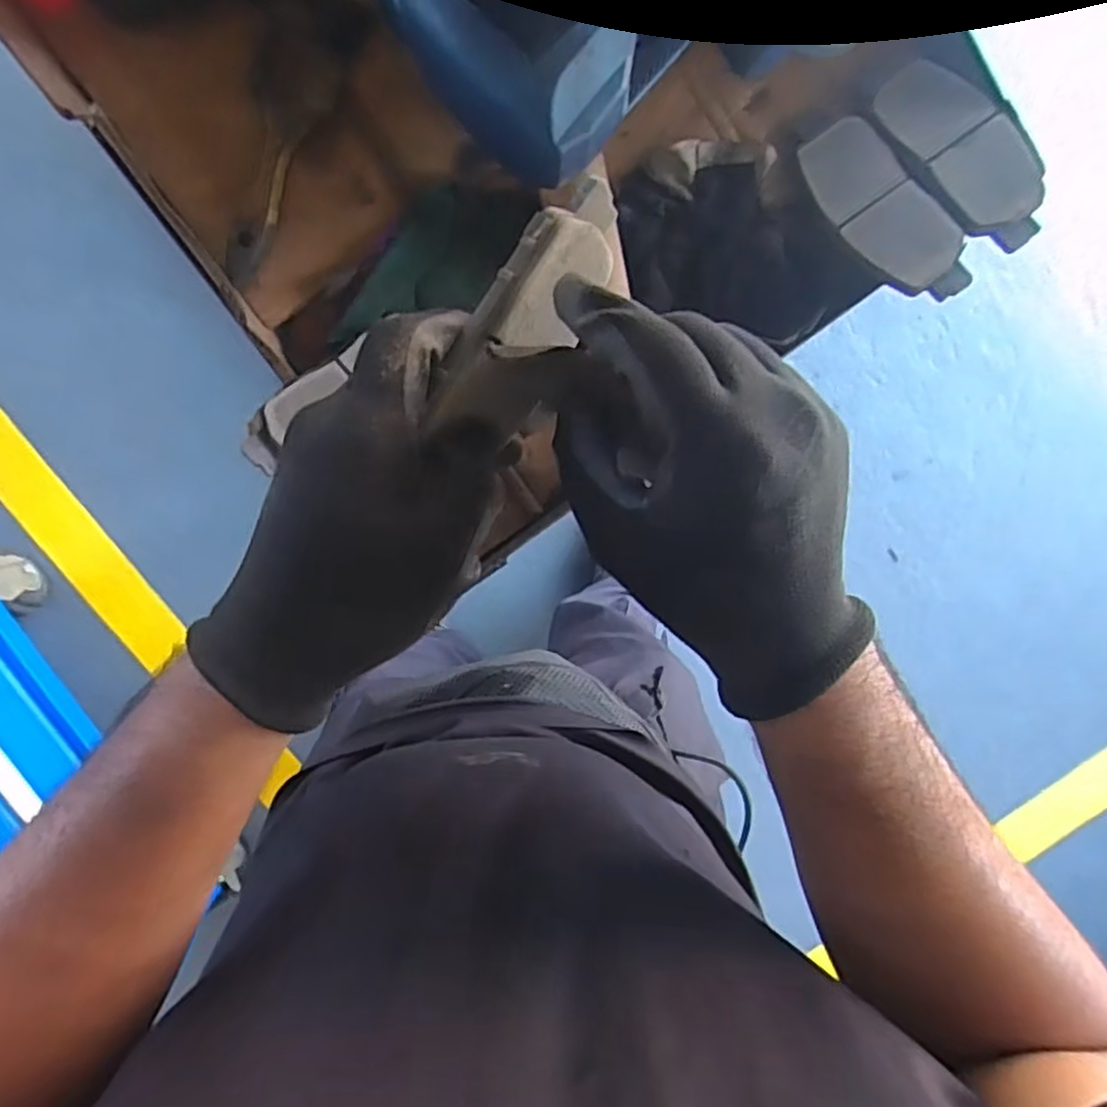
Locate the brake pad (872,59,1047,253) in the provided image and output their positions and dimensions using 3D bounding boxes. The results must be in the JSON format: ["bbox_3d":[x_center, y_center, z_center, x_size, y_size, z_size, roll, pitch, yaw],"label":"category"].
[{"bbox_3d":[0.253,-0.246,0.442,0.065,0.019,0.127,-32,81,1],"label":"brake pad"}]

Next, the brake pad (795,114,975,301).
[{"bbox_3d":[0.201,-0.209,0.443,0.054,0.015,0.128,-32,80,1],"label":"brake pad"}]

